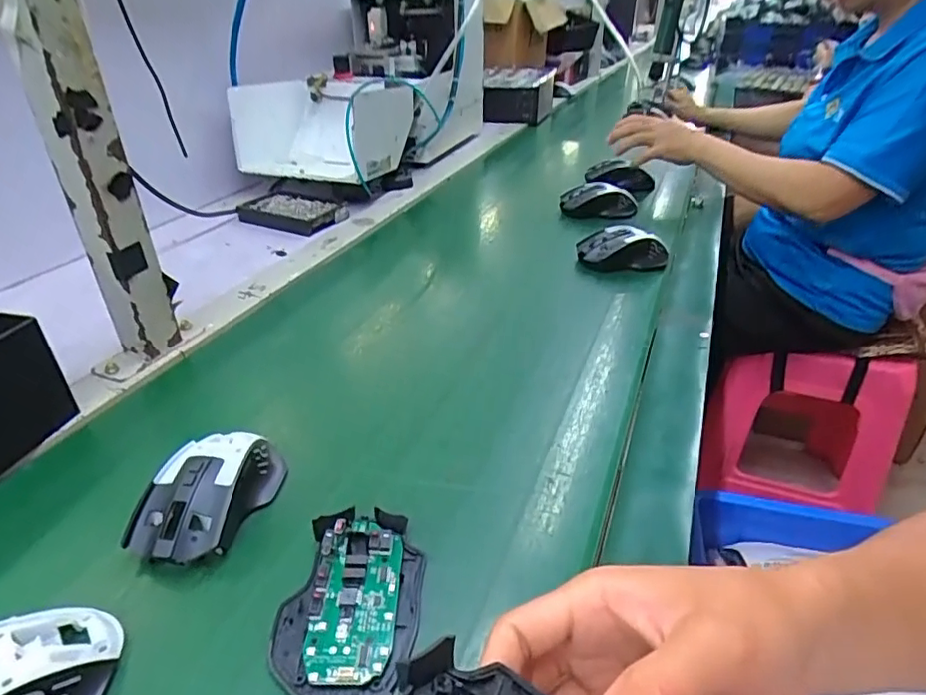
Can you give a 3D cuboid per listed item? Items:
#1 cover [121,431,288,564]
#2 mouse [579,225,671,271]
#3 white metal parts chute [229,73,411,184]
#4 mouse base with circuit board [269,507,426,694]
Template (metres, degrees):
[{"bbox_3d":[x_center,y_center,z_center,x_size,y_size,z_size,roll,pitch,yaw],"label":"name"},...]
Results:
[{"bbox_3d":[-0.163,0.091,0.377,0.062,0.037,0.110,8,33,13],"label":"cover"},{"bbox_3d":[0.197,-0.124,0.703,0.111,0.035,0.059,-4,32,-6],"label":"mouse"},{"bbox_3d":[-0.208,-0.357,0.939,0.240,0.118,0.219,10,34,16],"label":"white metal parts chute"},{"bbox_3d":[-0.062,0.137,0.320,0.073,0.014,0.113,1,32,3],"label":"mouse base with circuit board"}]

